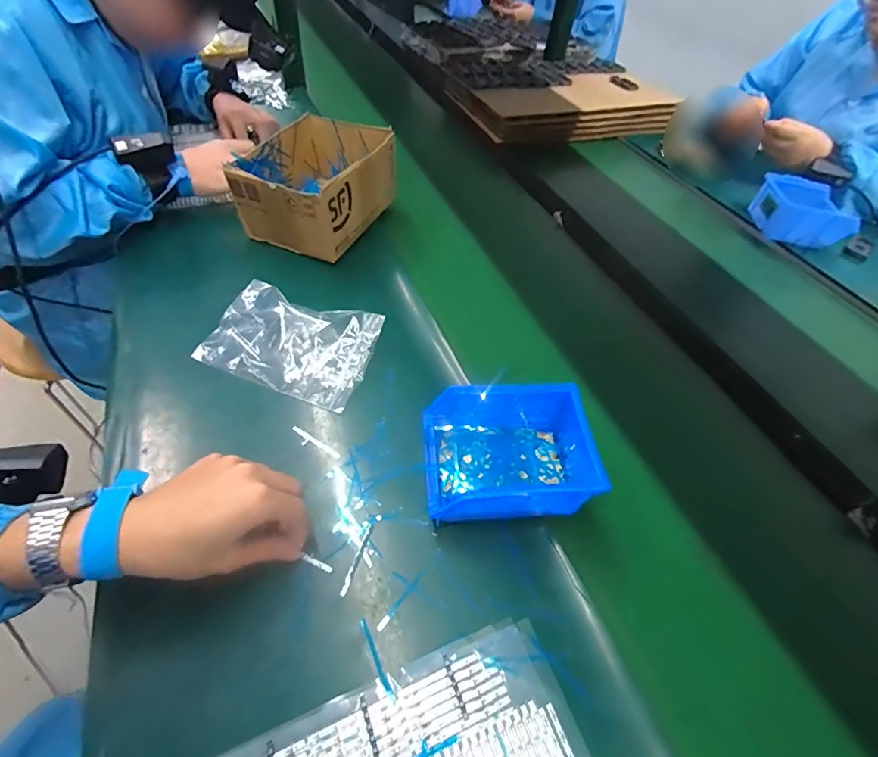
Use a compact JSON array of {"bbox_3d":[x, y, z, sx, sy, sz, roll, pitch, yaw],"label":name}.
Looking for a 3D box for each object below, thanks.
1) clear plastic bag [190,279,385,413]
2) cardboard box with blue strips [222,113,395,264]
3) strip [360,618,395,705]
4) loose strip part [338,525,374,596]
[{"bbox_3d":[-0.167,-0.043,0.493,0.182,0.041,0.118,16,53,11],"label":"clear plastic bag"},{"bbox_3d":[-0.170,-0.280,0.637,0.153,0.110,0.210,22,52,12],"label":"cardboard box with blue strips"},{"bbox_3d":[-0.046,0.207,0.321,0.005,0.006,0.059,-21,55,-18],"label":"strip"},{"bbox_3d":[-0.068,0.150,0.364,0.007,0.004,0.058,16,53,10],"label":"loose strip part"}]

